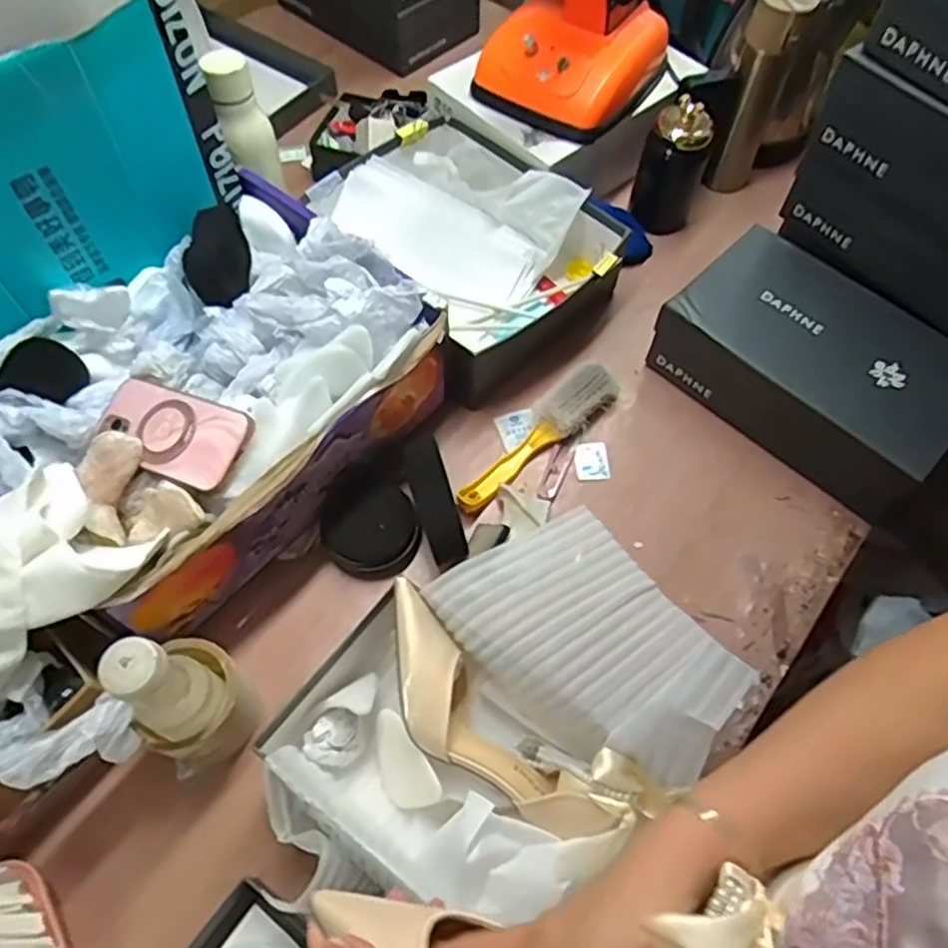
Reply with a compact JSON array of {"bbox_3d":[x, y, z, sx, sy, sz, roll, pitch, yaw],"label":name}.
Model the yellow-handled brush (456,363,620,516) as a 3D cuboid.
[{"bbox_3d":[0.071,-0.040,0.757,0.050,0.035,0.228,40,67,18],"label":"yellow-handled brush"}]

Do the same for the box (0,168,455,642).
[{"bbox_3d":[-0.257,-0.081,0.669,0.295,0.147,0.397,38,67,18],"label":"box"}]

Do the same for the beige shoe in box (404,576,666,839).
[{"bbox_3d":[0.018,0.207,0.571,0.252,0.069,0.086,35,66,17],"label":"beige shoe in box"}]

